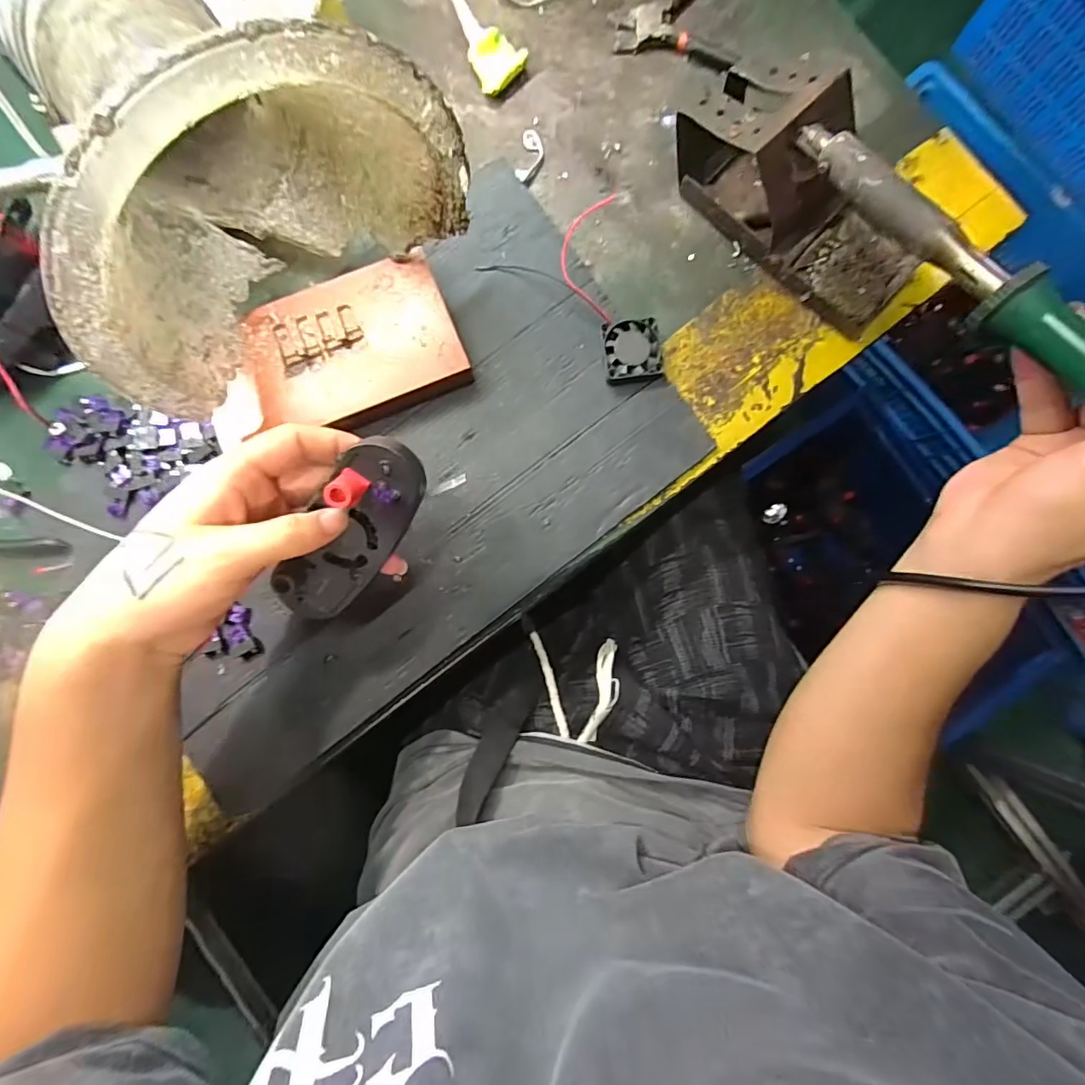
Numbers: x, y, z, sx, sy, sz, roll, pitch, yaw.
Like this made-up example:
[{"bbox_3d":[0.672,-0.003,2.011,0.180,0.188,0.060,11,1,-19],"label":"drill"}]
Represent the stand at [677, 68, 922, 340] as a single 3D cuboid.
[{"bbox_3d":[0.171,-0.226,0.333,0.178,0.082,0.073,39,86,3],"label":"stand"}]

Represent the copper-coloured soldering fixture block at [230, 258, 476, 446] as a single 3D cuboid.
[{"bbox_3d":[-0.126,-0.128,0.350,0.136,0.022,0.095,-21,86,-2],"label":"copper-coloured soldering fixture block"}]

